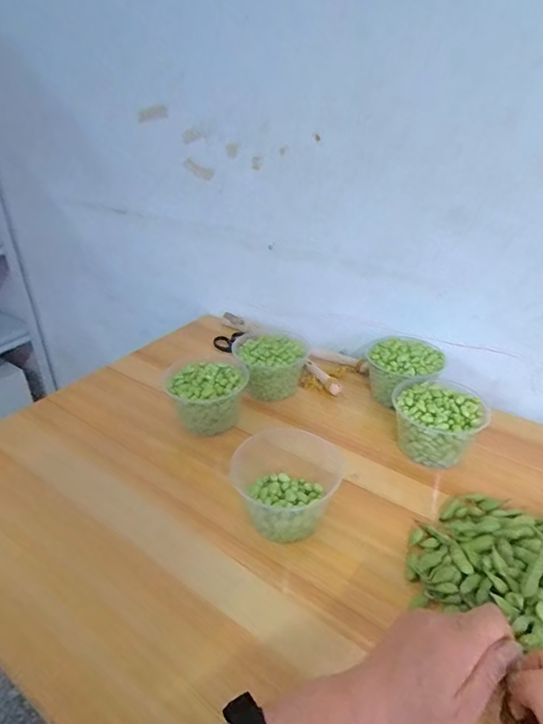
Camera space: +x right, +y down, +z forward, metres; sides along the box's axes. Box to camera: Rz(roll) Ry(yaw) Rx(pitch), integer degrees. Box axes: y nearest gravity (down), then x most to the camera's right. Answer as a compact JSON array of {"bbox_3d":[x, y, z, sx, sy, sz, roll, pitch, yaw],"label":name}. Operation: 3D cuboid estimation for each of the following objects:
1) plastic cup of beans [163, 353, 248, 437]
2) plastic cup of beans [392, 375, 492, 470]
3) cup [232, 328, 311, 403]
[{"bbox_3d":[-0.085,0.045,0.624,0.106,0.074,0.109,-2,32,-4],"label":"plastic cup of beans"},{"bbox_3d":[0.206,0.074,0.576,0.108,0.065,0.107,0,32,0],"label":"plastic cup of beans"},{"bbox_3d":[0.000,0.003,0.684,0.107,0.075,0.094,0,32,0],"label":"cup"}]

